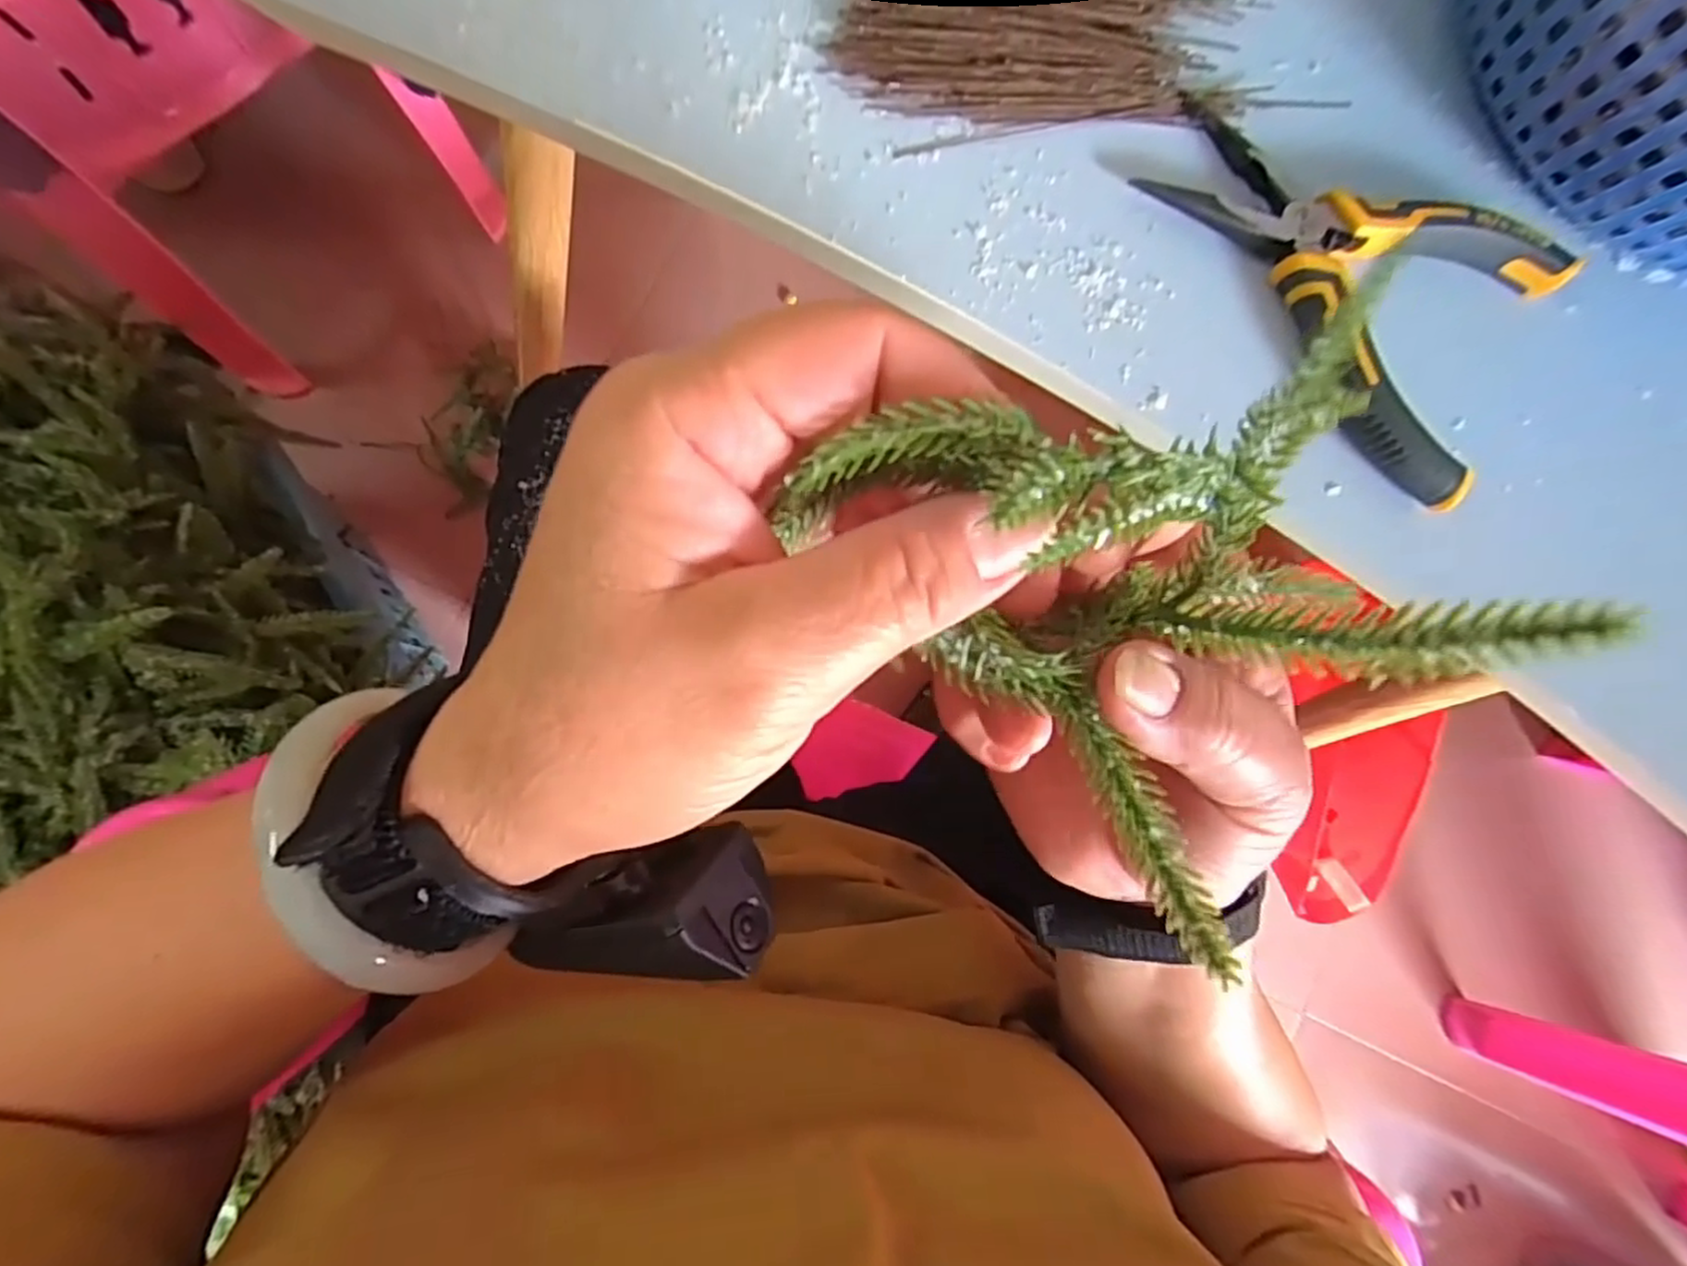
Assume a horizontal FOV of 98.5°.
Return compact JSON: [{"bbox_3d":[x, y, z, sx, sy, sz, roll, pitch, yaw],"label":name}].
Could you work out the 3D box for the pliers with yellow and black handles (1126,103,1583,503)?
[{"bbox_3d":[0.180,-0.130,0.250,0.096,0.019,0.155,-42,92,-9],"label":"pliers with yellow and black handles"}]

